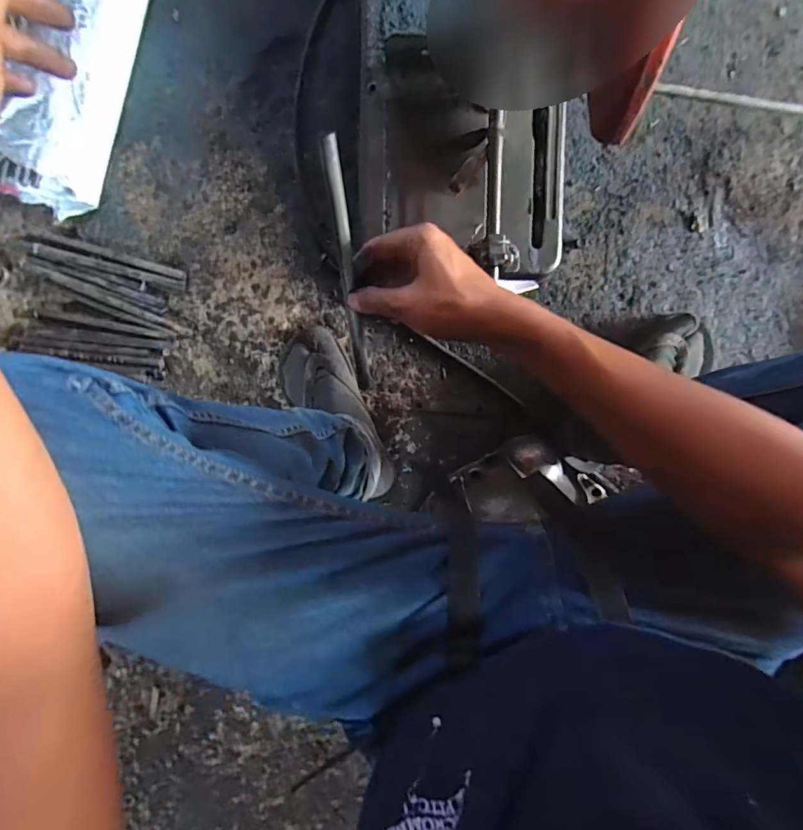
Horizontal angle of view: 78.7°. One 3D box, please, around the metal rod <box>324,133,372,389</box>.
[{"bbox_3d":[-0.040,-0.103,0.382,0.012,0.009,0.202,-4,130,1],"label":"metal rod"}]

